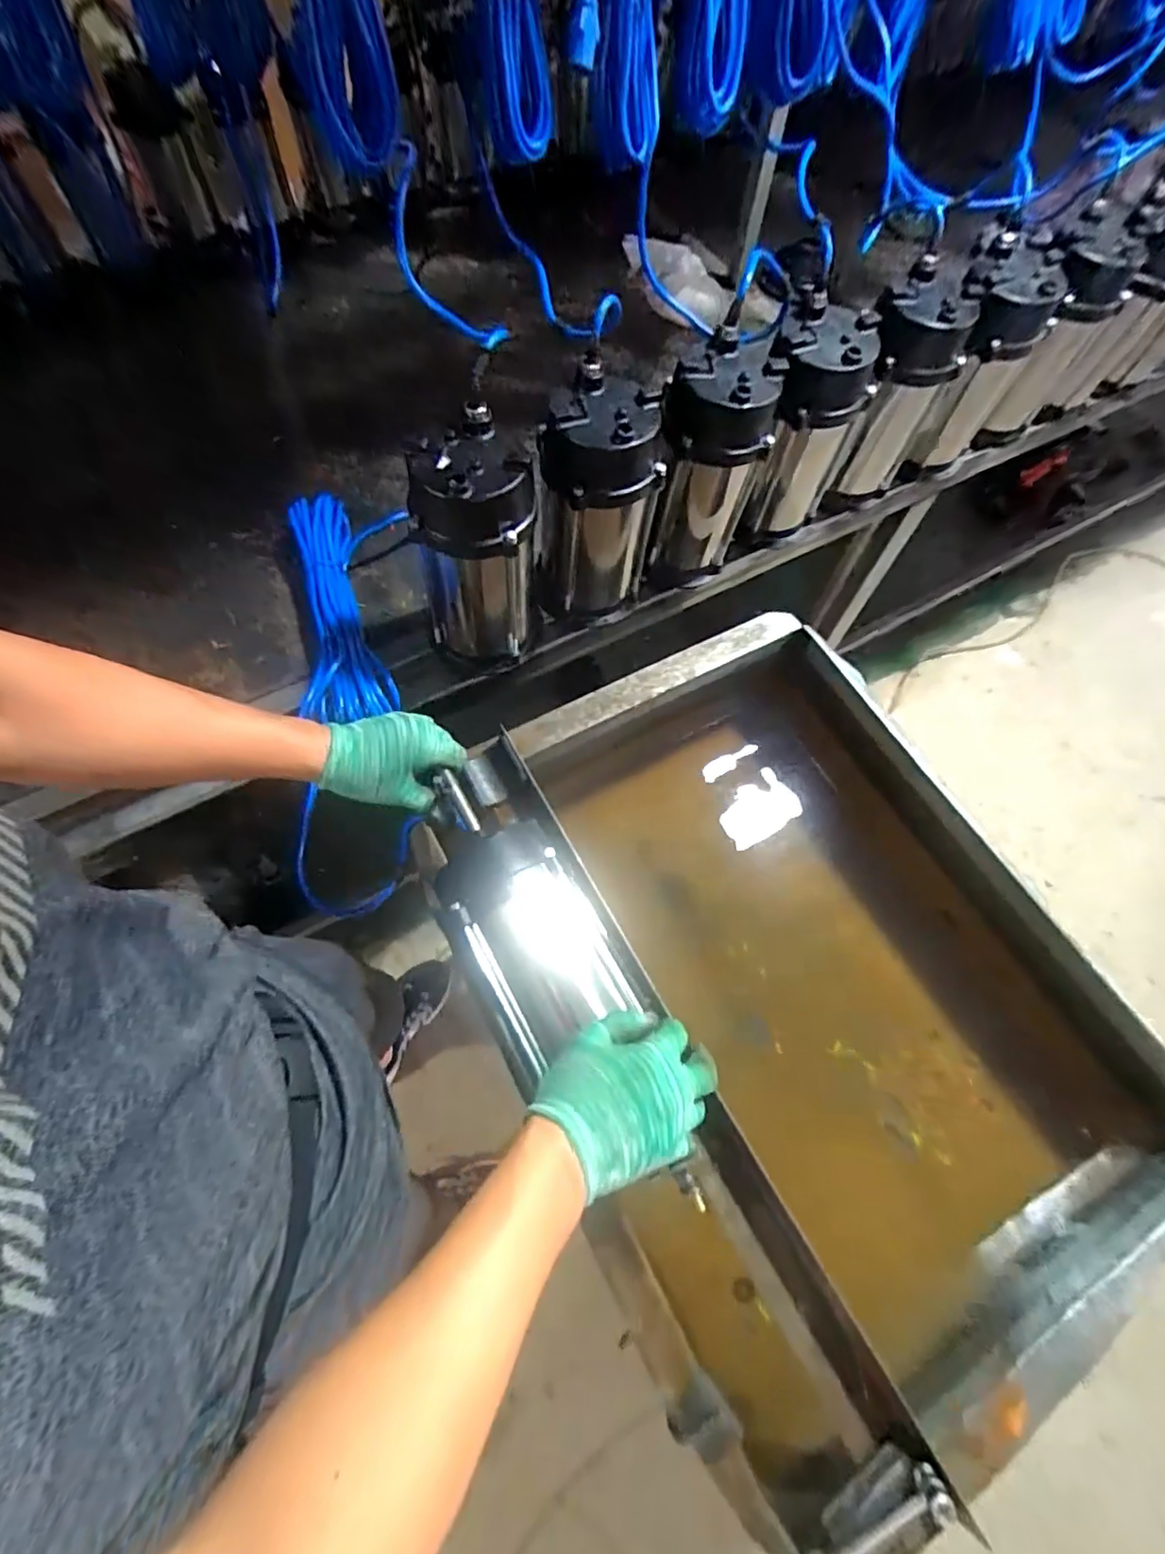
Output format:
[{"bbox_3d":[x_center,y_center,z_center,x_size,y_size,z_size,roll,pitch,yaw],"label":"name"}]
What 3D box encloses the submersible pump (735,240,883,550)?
[{"bbox_3d":[0.271,-0.434,0.803,0.120,0.254,0.122,1,65,-2],"label":"submersible pump"}]

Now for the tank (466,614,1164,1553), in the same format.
[{"bbox_3d":[0.220,0.240,0.754,0.594,0.248,0.774,-27,69,-14],"label":"tank"}]

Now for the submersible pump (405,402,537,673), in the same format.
[{"bbox_3d":[-0.112,-0.228,0.681,0.135,0.250,0.108,-17,67,-11],"label":"submersible pump"}]

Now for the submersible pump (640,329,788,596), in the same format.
[{"bbox_3d":[0.149,-0.358,0.761,0.115,0.256,0.120,15,65,4],"label":"submersible pump"}]

